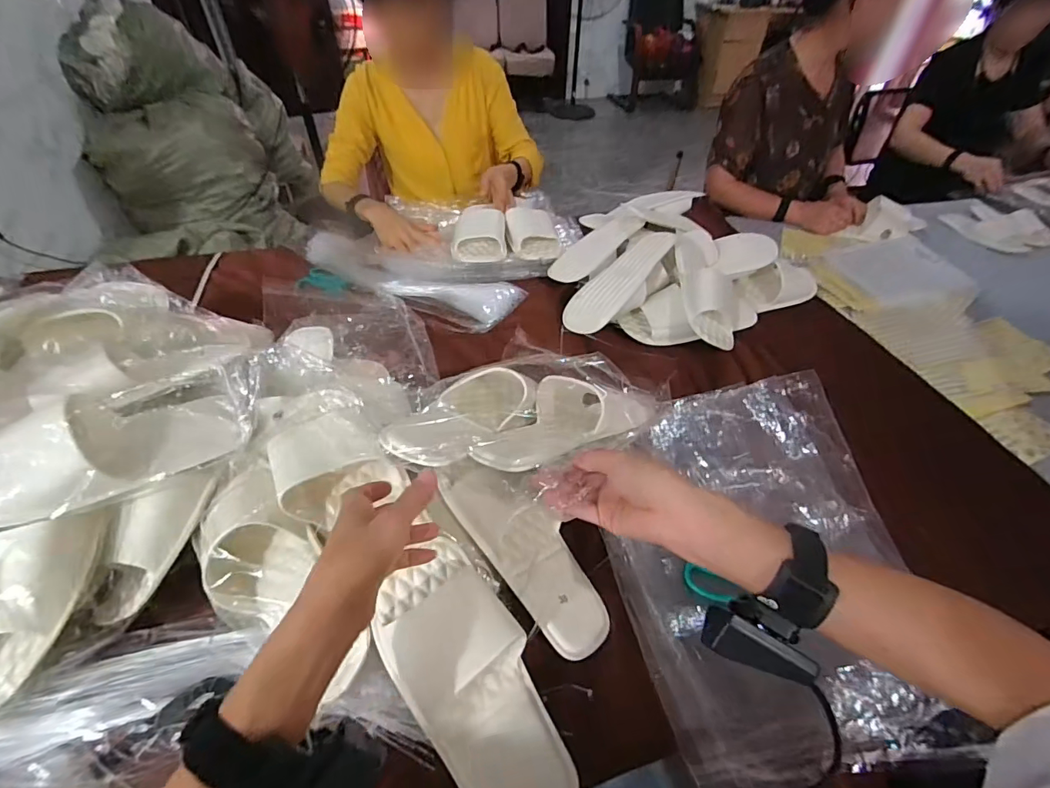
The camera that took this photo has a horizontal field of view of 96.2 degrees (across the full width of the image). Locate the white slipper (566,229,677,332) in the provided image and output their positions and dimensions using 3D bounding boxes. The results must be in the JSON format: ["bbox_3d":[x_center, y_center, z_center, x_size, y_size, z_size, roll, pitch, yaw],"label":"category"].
[{"bbox_3d":[0.170,-0.196,0.795,0.098,0.058,0.246,36,78,30],"label":"white slipper"}]

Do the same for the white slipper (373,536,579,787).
[{"bbox_3d":[-0.037,0.238,0.374,0.099,0.064,0.222,-24,78,-23],"label":"white slipper"}]

